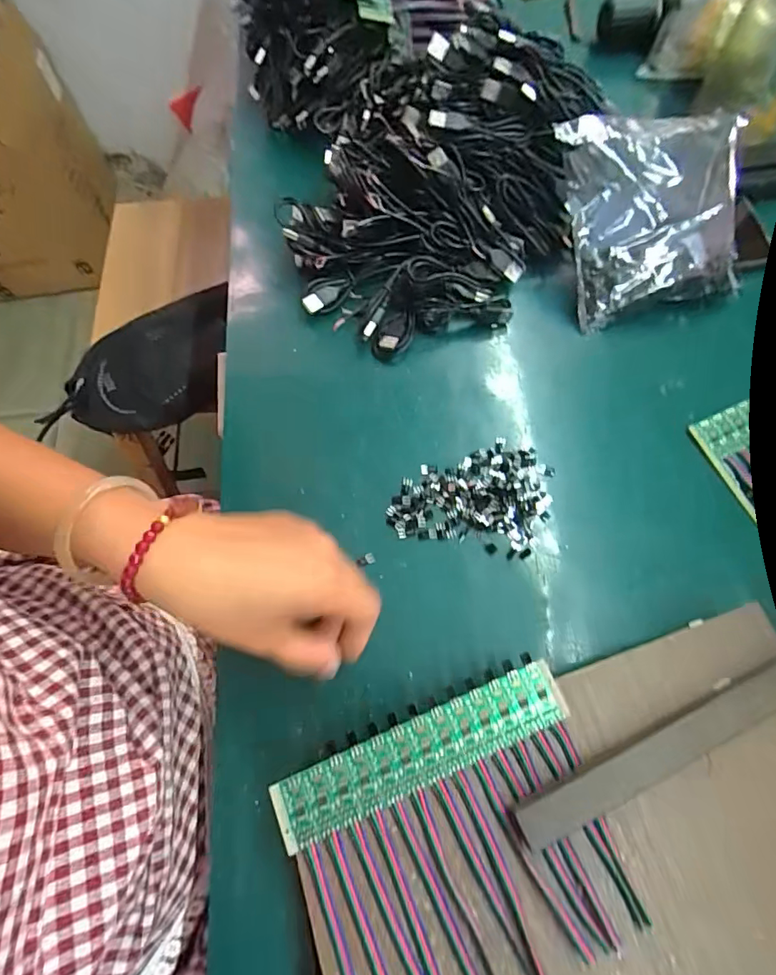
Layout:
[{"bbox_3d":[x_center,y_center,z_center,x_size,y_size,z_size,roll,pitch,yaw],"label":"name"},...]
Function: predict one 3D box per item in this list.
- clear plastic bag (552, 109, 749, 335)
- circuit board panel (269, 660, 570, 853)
[{"bbox_3d":[0.209,-0.215,0.388,0.131,0.032,0.144,-15,100,1],"label":"clear plastic bag"},{"bbox_3d":[0.020,0.143,0.271,0.163,0.004,0.034,-21,71,-8],"label":"circuit board panel"}]

